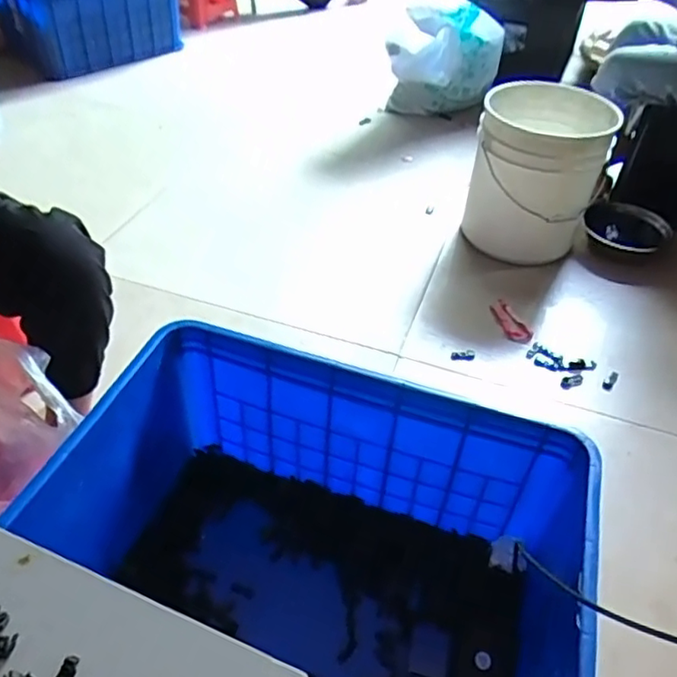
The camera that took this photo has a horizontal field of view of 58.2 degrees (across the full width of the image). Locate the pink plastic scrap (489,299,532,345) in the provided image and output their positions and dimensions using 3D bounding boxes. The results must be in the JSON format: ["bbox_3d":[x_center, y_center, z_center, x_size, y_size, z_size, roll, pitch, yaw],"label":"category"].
[{"bbox_3d":[0.383,-0.039,1.355,0.057,0.012,0.128,-10,45,-14],"label":"pink plastic scrap"}]

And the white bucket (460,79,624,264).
[{"bbox_3d":[0.451,-0.367,1.432,0.276,0.386,0.276,15,44,12],"label":"white bucket"}]

